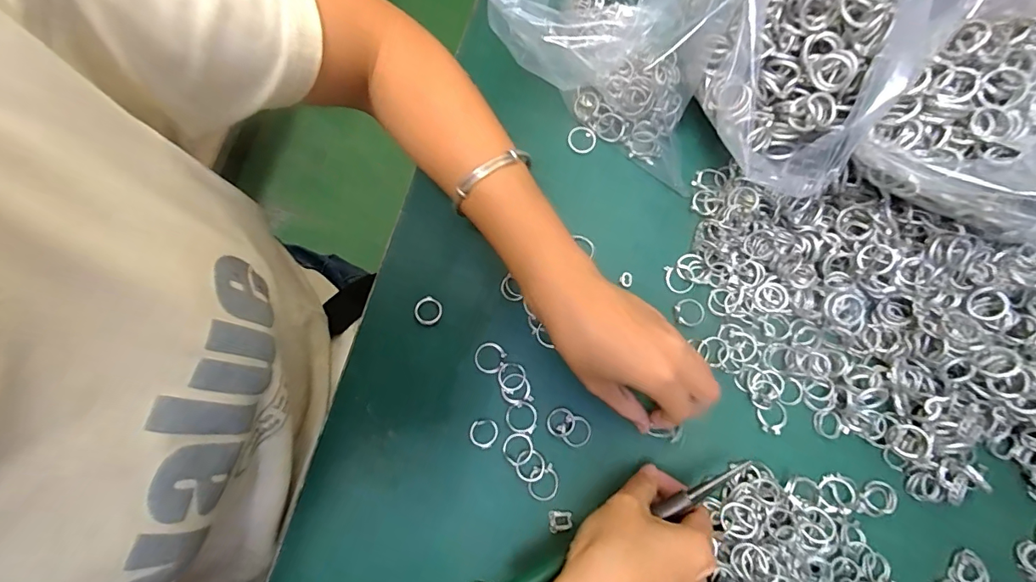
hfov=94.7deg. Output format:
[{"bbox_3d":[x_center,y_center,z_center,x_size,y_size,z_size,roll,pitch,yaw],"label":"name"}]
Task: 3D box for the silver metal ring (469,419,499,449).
[{"bbox_3d":[-0.025,0.101,0.339,0.020,0.004,0.020,0,79,-1],"label":"silver metal ring"}]

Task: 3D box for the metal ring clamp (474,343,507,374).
[{"bbox_3d":[-0.021,0.049,0.349,0.022,0.004,0.022,0,79,-1],"label":"metal ring clamp"}]

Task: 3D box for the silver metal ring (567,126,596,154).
[{"bbox_3d":[0.052,-0.124,0.390,0.023,0.004,0.021,0,79,-1],"label":"silver metal ring"}]

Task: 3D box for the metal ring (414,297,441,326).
[{"bbox_3d":[-0.067,0.015,0.353,0.020,0.004,0.020,0,79,-1],"label":"metal ring"}]

